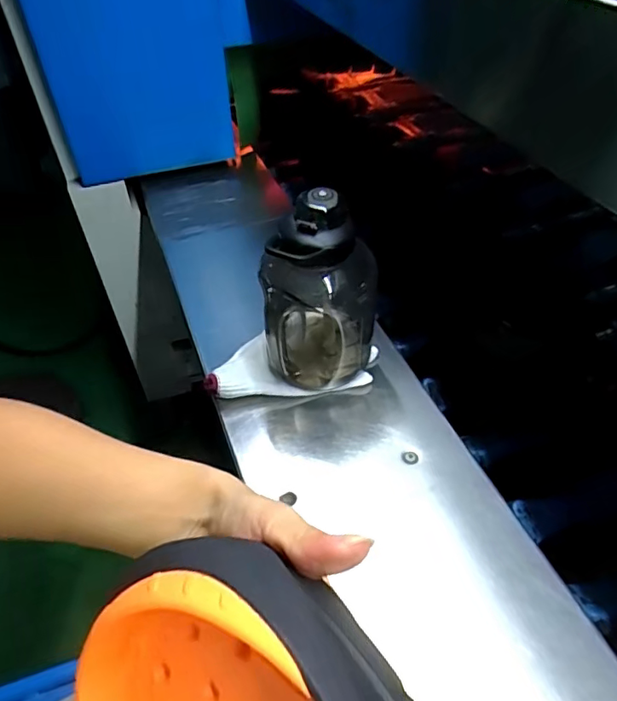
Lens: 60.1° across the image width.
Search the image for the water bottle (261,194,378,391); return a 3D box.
[{"bbox_3d":[0.012,-0.048,0.579,0.119,0.239,0.095,0,45,3],"label":"water bottle"}]

